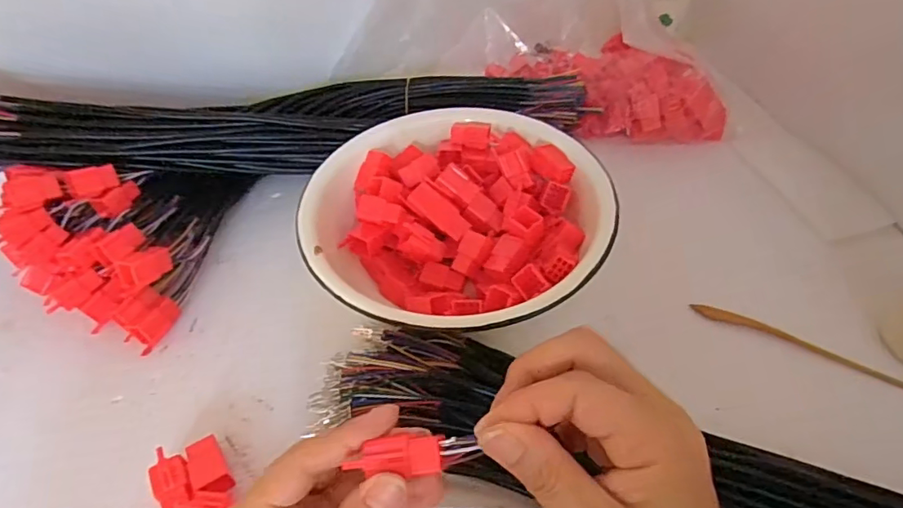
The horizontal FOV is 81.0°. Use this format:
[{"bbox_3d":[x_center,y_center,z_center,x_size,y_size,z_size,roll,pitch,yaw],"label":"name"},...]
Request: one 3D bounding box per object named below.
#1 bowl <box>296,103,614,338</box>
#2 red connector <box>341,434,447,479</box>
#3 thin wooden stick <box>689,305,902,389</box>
[{"bbox_3d":[0.004,-0.024,0.395,0.213,0.061,0.205,-2,47,2],"label":"bowl"},{"bbox_3d":[-0.021,0.079,0.207,0.035,0.007,0.013,-6,47,4],"label":"red connector"},{"bbox_3d":[0.235,0.063,0.341,0.152,0.010,0.007,23,52,23],"label":"thin wooden stick"}]

